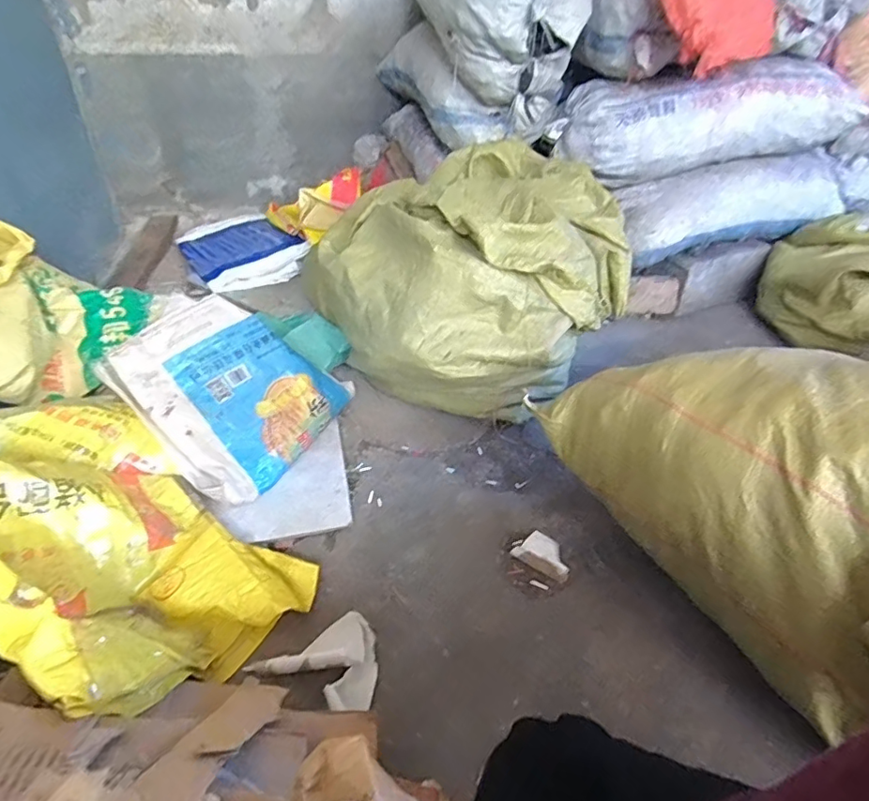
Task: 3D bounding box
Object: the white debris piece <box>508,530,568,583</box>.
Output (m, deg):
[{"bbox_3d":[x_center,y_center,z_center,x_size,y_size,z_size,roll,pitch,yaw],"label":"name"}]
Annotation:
[{"bbox_3d":[0.212,0.285,1.016,0.114,0.042,0.090,21,42,24],"label":"white debris piece"}]

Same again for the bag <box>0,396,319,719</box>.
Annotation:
[{"bbox_3d":[-0.545,0.210,0.887,0.598,0.319,0.406,27,45,30],"label":"bag"}]

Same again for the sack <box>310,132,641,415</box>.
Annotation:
[{"bbox_3d":[0.092,-0.344,1.429,0.716,0.461,0.749,-16,41,-20],"label":"sack"}]

